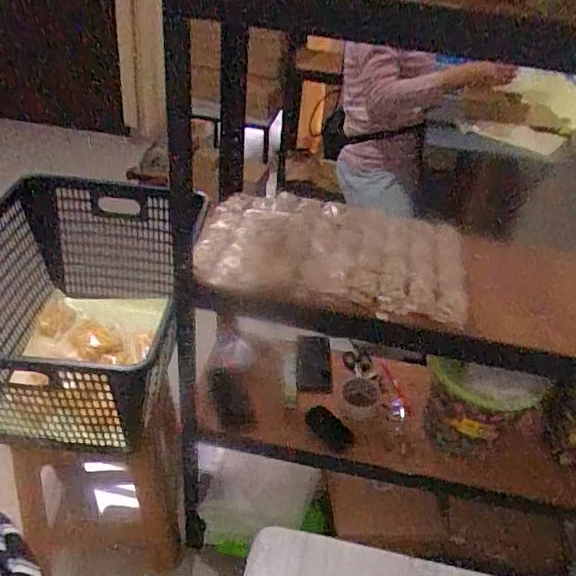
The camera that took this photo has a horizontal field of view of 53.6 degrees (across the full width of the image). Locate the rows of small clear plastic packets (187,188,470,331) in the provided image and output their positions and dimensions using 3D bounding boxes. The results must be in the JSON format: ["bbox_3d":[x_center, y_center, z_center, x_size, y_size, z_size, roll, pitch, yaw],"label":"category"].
[{"bbox_3d":[0.069,-0.064,1.018,0.478,0.061,0.286,12,39,9],"label":"rows of small clear plastic packets"}]

